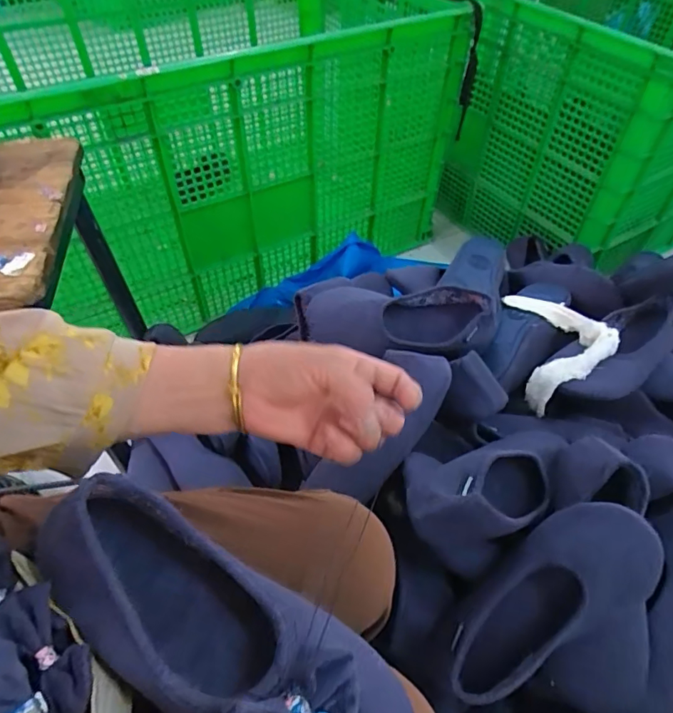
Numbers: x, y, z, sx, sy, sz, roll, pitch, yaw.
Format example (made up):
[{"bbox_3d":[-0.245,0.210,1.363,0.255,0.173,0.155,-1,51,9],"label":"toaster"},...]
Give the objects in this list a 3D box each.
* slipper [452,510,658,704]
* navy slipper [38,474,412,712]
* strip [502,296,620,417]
[{"bbox_3d":[0.193,0.222,0.457,0.221,0.047,0.095,-39,58,-2],"label":"slipper"},{"bbox_3d":[-0.068,0.152,0.272,0.235,0.072,0.085,24,55,19],"label":"navy slipper"},{"bbox_3d":[0.302,-0.024,0.678,0.095,0.097,0.178,0,51,-1],"label":"strip"}]

